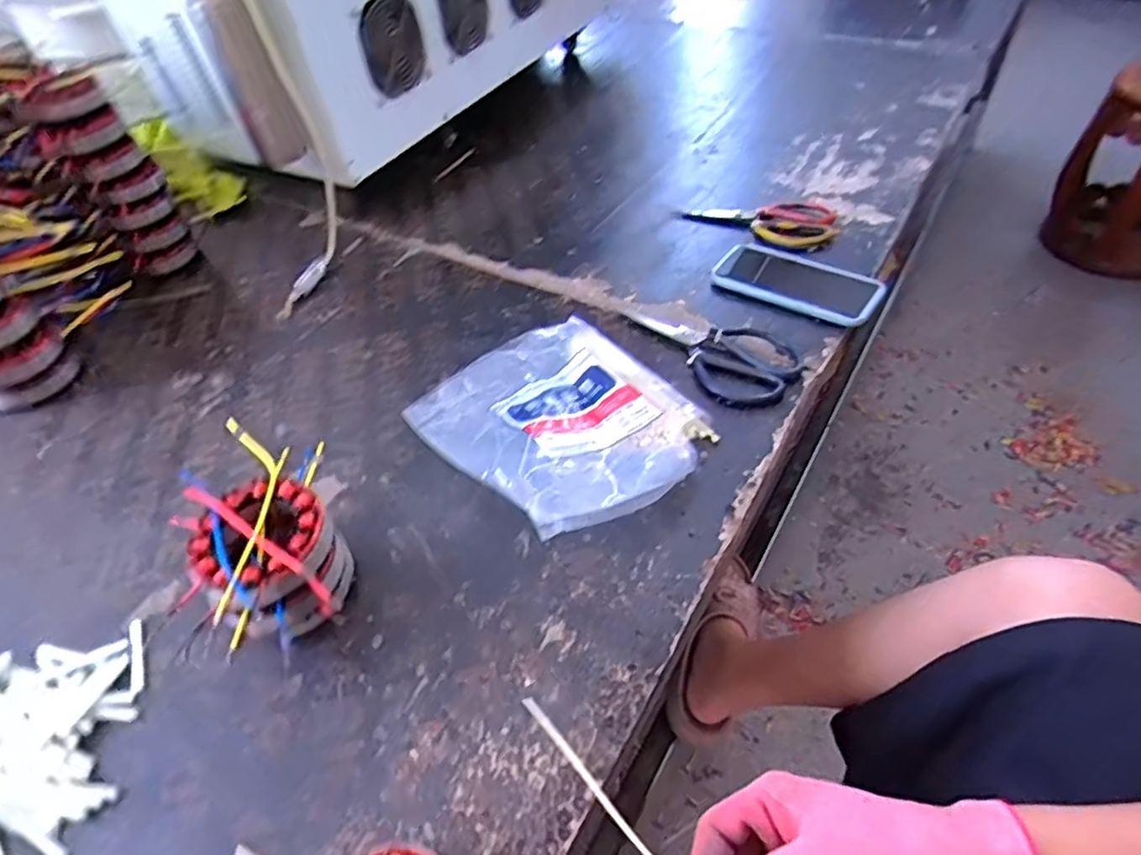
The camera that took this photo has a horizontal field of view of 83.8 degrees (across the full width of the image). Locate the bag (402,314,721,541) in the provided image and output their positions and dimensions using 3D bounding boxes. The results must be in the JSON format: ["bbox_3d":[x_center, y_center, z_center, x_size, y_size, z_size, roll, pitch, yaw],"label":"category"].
[{"bbox_3d":[-0.009,-0.018,0.566,0.205,0.060,0.252,-32,52,-22],"label":"bag"}]

